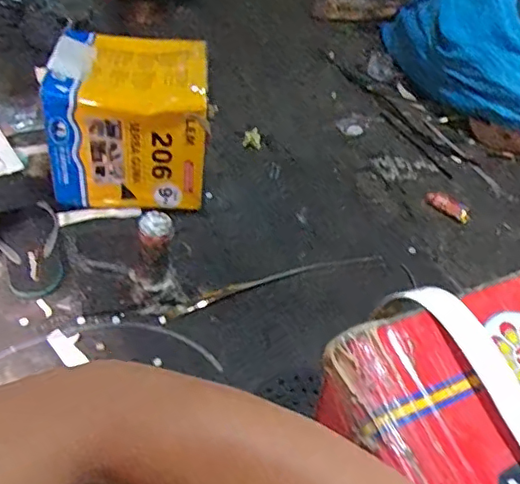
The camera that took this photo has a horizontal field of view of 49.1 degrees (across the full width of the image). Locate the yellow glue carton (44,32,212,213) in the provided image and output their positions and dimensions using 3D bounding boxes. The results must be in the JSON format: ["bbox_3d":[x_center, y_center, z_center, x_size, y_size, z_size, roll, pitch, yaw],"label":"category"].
[{"bbox_3d":[-0.228,-0.210,1.017,0.258,0.239,0.217,-1,47,-7],"label":"yellow glue carton"}]

